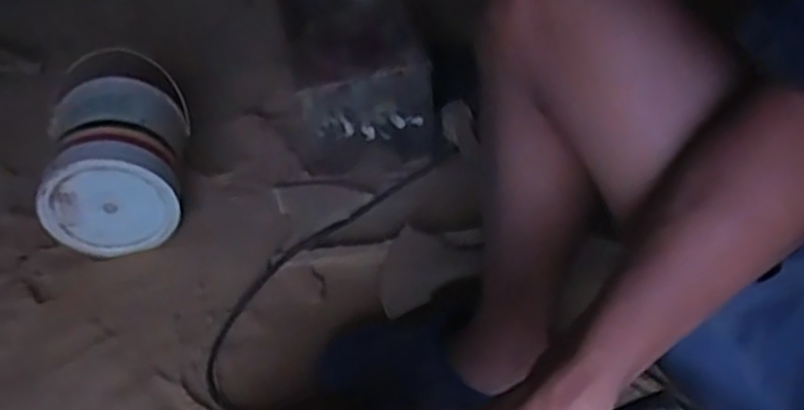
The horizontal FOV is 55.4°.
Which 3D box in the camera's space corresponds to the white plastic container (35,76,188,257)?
[{"bbox_3d":[-0.398,-0.053,1.072,0.177,0.180,0.174,-8,39,-4],"label":"white plastic container"}]

